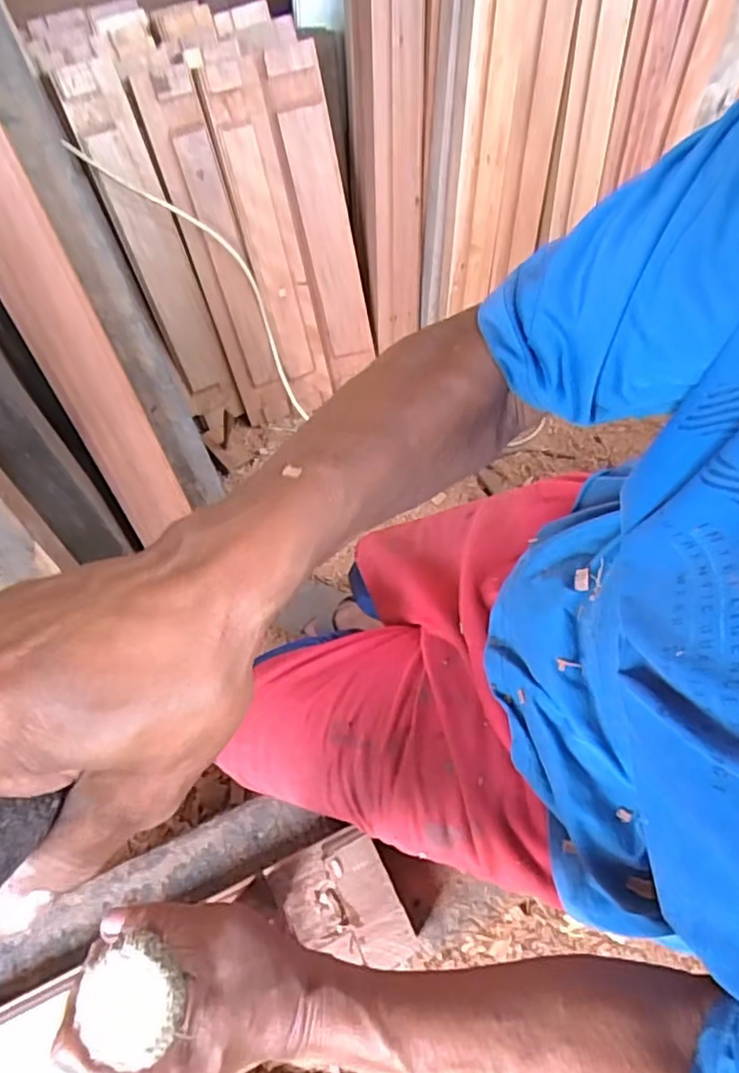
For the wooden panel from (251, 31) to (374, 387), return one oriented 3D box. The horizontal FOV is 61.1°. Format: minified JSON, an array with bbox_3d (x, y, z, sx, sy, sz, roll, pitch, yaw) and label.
[{"bbox_3d":[-0.089,-0.612,1.267,0.142,0.629,0.047,-31,46,-15],"label":"wooden panel"}]

